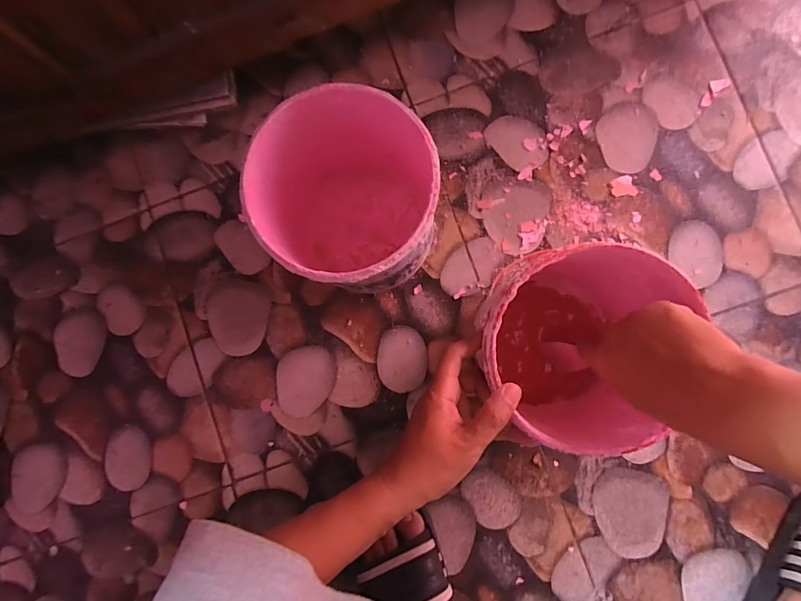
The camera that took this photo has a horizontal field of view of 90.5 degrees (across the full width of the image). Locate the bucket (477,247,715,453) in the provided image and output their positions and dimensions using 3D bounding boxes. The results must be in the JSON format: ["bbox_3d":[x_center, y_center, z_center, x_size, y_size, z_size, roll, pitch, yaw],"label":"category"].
[{"bbox_3d":[0.158,0.044,0.419,0.160,0.194,0.173,0,84,4],"label":"bucket"}]

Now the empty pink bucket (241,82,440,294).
[{"bbox_3d":[-0.049,-0.094,0.440,0.168,0.185,0.168,0,87,5],"label":"empty pink bucket"}]

